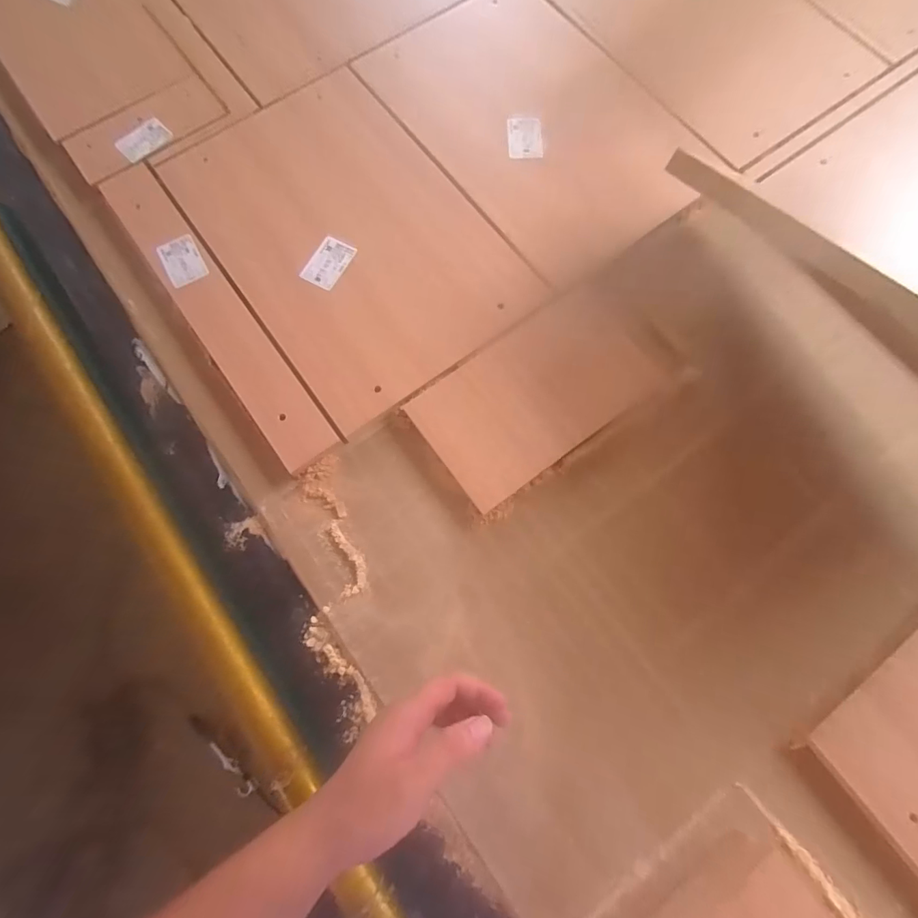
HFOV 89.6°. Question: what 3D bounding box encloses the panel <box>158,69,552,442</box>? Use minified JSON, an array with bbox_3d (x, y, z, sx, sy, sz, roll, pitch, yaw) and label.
[{"bbox_3d":[-0.131,-0.260,0.515,0.258,0.026,0.411,-36,78,-9],"label":"panel"}]

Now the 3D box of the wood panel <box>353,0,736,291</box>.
[{"bbox_3d":[0.094,-0.416,0.563,0.266,0.014,0.407,-36,78,-9],"label":"wood panel"}]

